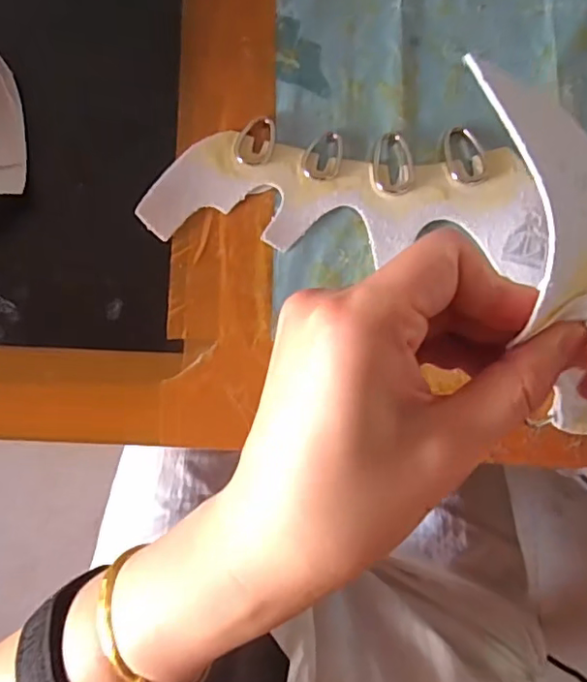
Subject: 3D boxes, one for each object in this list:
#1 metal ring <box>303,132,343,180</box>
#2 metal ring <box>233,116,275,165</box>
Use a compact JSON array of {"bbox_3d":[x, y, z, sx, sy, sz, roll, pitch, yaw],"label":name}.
[{"bbox_3d":[0.015,-0.094,0.283,0.019,0.004,0.026,10,82,2],"label":"metal ring"},{"bbox_3d":[-0.019,-0.102,0.284,0.020,0.004,0.029,8,82,2],"label":"metal ring"}]

